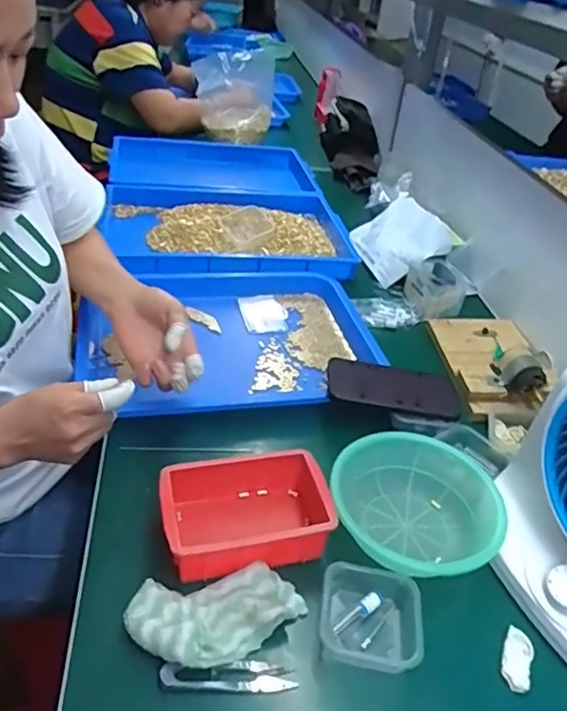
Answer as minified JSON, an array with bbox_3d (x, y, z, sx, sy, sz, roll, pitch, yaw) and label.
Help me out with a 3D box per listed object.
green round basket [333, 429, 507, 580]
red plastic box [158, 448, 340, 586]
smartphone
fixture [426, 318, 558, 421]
[{"bbox_3d":[0.129,0.142,0.579,0.153,0.059,0.159,5,36,-4],"label":"green round basket"},{"bbox_3d":[-0.034,0.153,0.551,0.156,0.071,0.101,-4,38,-15],"label":"red plastic box"},{"bbox_3d":[0.134,0.039,0.708,0.161,0.010,0.072,10,46,-5],"label":"smartphone"},{"bbox_3d":[0.293,-0.009,0.798,0.128,0.066,0.218,4,36,-5],"label":"fixture"}]

